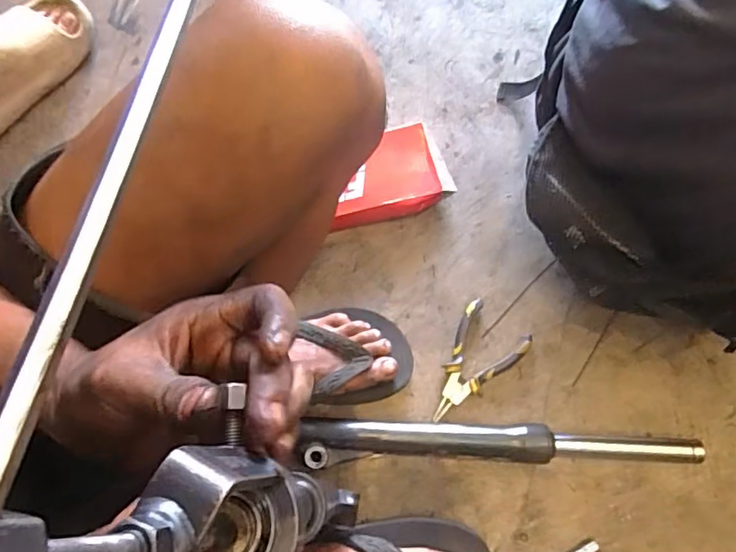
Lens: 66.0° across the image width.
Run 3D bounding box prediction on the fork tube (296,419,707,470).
[{"bbox_3d":[0.141,0.184,0.613,0.415,0.038,0.046,0,73,2],"label":"fork tube"}]

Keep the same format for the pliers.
[{"bbox_3d":[0.116,0.104,0.649,0.079,0.020,0.134,37,78,12],"label":"pliers"}]

